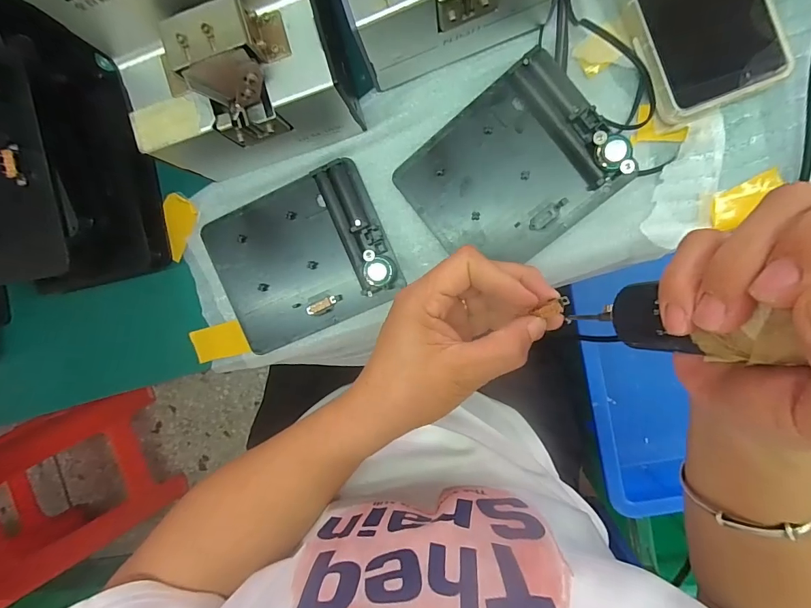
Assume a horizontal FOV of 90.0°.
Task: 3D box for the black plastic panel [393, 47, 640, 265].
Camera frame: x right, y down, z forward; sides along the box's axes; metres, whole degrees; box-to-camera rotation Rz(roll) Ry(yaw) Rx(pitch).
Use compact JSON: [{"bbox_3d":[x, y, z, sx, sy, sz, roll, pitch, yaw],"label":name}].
[{"bbox_3d":[0.072,-0.090,0.277,0.129,0.025,0.111,-38,89,8],"label":"black plastic panel"}]

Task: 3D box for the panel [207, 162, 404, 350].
[{"bbox_3d":[-0.080,-0.032,0.301,0.130,0.019,0.108,-23,92,7],"label":"panel"}]

